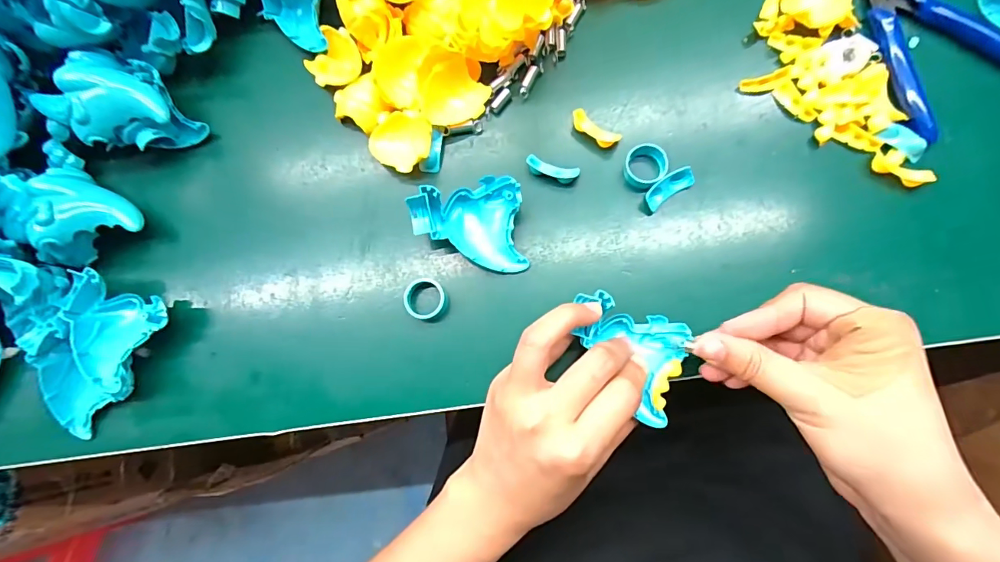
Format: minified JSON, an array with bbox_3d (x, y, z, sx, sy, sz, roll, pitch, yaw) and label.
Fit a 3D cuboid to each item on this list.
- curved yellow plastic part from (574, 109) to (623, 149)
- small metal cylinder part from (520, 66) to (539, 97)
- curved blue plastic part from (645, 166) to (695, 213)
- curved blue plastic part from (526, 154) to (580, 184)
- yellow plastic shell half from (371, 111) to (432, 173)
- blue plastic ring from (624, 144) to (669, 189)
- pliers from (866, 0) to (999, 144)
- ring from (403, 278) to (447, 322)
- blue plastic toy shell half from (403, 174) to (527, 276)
[{"bbox_3d":[0.061,-0.098,0.292,0.033,0.011,0.012,36,84,11],"label":"curved yellow plastic part"},{"bbox_3d":[0.020,-0.135,0.303,0.006,0.008,0.023,24,81,9],"label":"small metal cylinder part"},{"bbox_3d":[0.105,-0.058,0.280,0.033,0.010,0.013,-34,78,-3],"label":"curved blue plastic part"},{"bbox_3d":[0.034,-0.072,0.291,0.034,0.010,0.011,19,81,8],"label":"curved blue plastic part"},{"bbox_3d":[-0.064,-0.092,0.295,0.038,0.018,0.043,-43,78,-5],"label":"yellow plastic shell half"},{"bbox_3d":[0.091,-0.072,0.281,0.025,0.014,0.024,-1,78,5],"label":"blue plastic ring"},{"bbox_3d":[0.276,-0.150,0.276,0.080,0.010,0.116,-14,78,2],"label":"pliers"},{"bbox_3d":[-0.047,0.012,0.281,0.025,0.014,0.026,-1,78,5],"label":"ring"},{"bbox_3d":[-0.020,-0.033,0.276,0.067,0.032,0.056,-6,78,4],"label":"blue plastic toy shell half"}]

